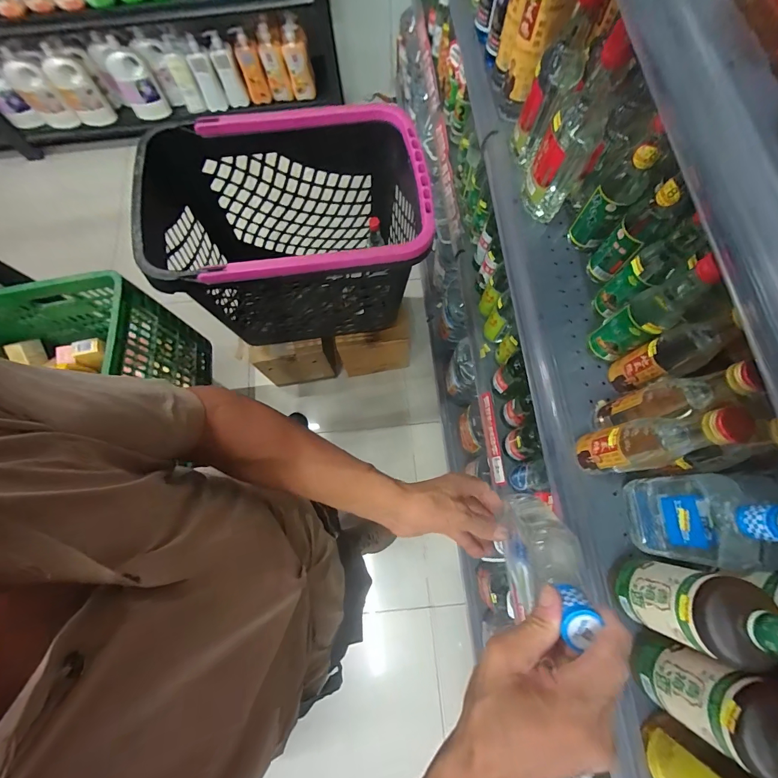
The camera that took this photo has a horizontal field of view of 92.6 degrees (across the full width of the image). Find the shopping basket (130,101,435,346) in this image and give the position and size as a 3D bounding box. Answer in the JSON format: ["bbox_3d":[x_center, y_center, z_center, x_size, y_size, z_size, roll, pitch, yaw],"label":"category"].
[{"bbox_3d":[-0.207,-0.336,0.945,0.572,0.477,0.369,-9,73,-1],"label":"shopping basket"}]

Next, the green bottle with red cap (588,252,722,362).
[{"bbox_3d":[0.308,-0.088,0.446,0.048,0.192,0.051,-38,76,-9],"label":"green bottle with red cap"}]

